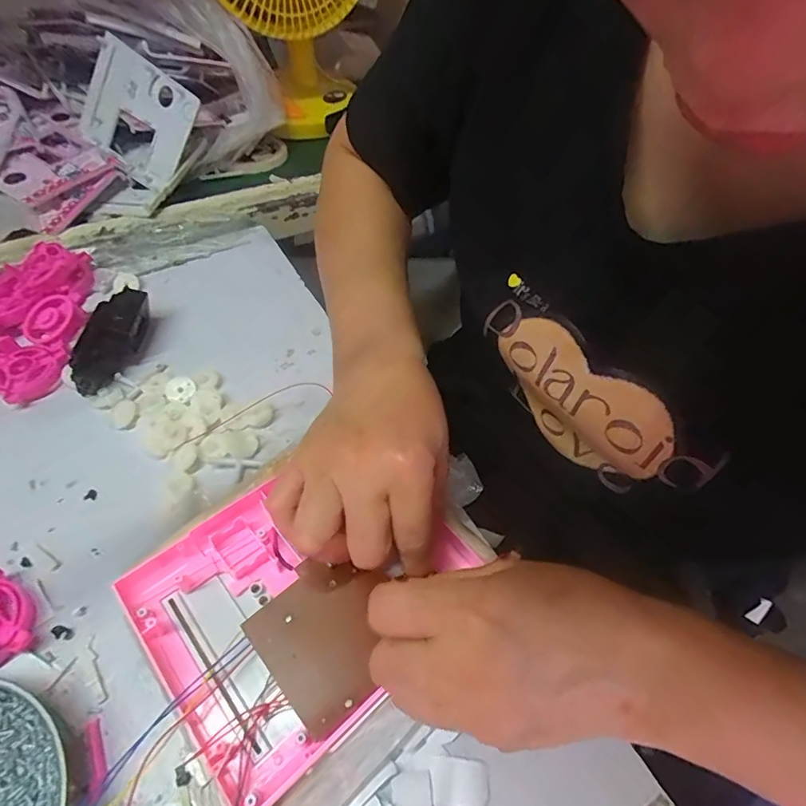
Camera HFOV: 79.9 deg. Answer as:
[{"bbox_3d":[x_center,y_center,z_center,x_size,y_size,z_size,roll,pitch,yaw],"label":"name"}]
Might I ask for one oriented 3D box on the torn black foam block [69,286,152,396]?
[{"bbox_3d":[-0.239,-0.051,0.395,0.038,0.033,0.092,2,52,-3],"label":"torn black foam block"}]

